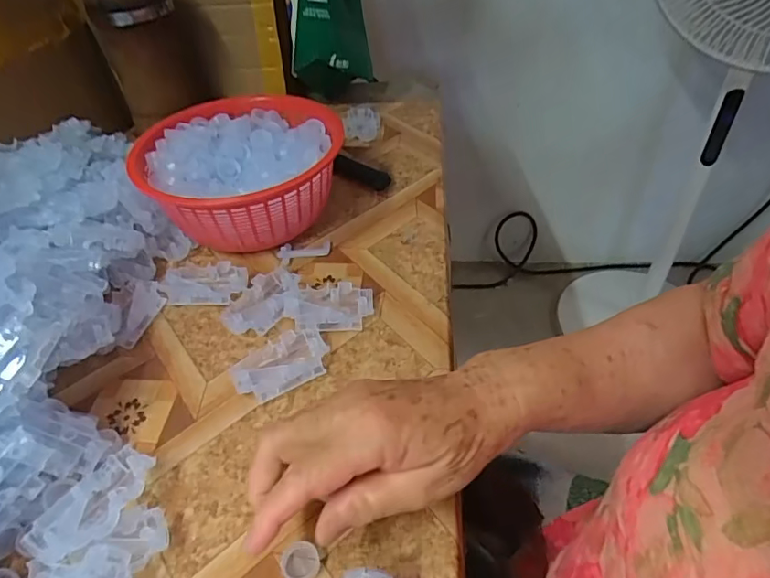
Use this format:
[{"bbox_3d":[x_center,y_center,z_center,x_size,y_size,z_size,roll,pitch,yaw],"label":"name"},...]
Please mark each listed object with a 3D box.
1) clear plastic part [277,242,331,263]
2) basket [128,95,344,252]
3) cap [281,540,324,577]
[{"bbox_3d":[-0.073,-0.035,0.477,0.047,0.006,0.024,-5,44,-3],"label":"clear plastic part"},{"bbox_3d":[-0.133,-0.109,0.500,0.177,0.076,0.194,-7,44,-5],"label":"basket"},{"bbox_3d":[-0.046,0.150,0.287,0.022,0.007,0.022,0,43,0],"label":"cap"}]

